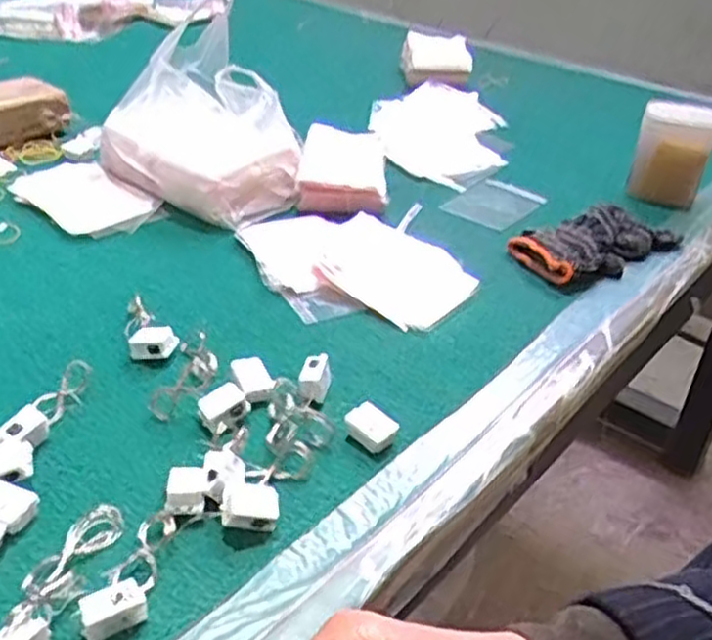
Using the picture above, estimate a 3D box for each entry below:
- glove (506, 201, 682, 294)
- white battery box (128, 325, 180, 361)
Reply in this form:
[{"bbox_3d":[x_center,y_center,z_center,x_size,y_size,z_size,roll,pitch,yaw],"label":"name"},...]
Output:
[{"bbox_3d":[0.198,-0.074,0.642,0.139,0.037,0.077,-19,40,-31],"label":"glove"},{"bbox_3d":[-0.132,0.016,0.508,0.031,0.018,0.019,-5,35,-13],"label":"white battery box"}]

